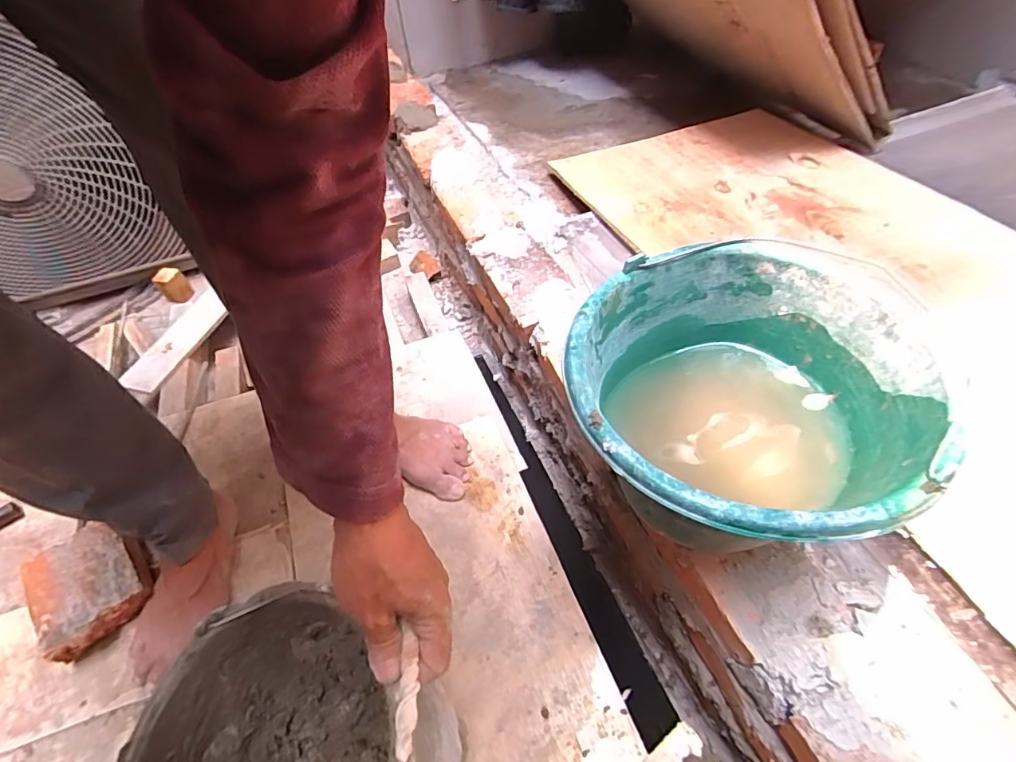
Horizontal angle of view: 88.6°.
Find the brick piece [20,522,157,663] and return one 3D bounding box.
[{"bbox_3d":[-0.474,0.234,0.601,0.105,0.057,0.142,-36,56,-26],"label":"brick piece"}]

